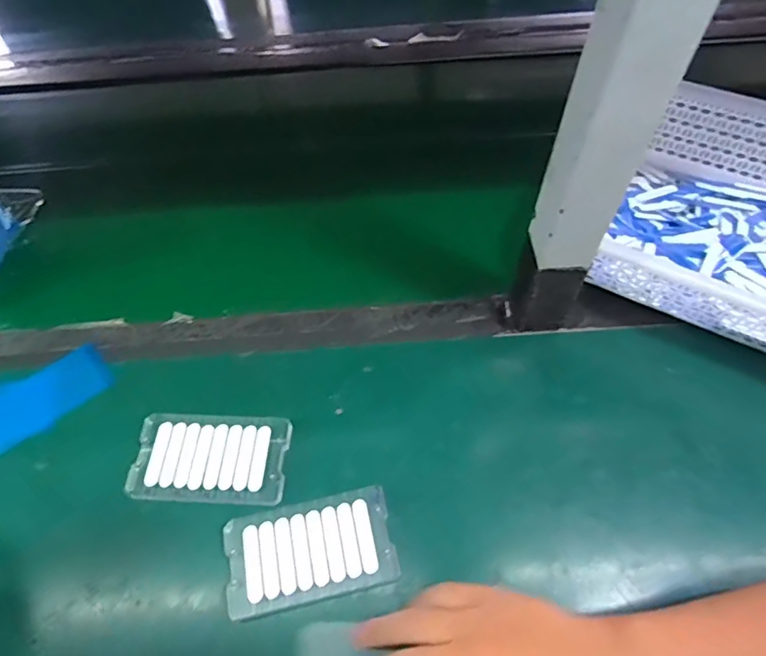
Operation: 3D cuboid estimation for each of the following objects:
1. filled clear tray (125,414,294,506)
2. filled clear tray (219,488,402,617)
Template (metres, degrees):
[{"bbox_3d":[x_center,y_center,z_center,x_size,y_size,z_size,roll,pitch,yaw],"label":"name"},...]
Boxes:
[{"bbox_3d":[-0.140,0.106,0.421,0.121,0.009,0.070,1,58,3],"label":"filled clear tray"},{"bbox_3d":[-0.054,0.163,0.381,0.121,0.007,0.068,-11,58,-5],"label":"filled clear tray"}]

